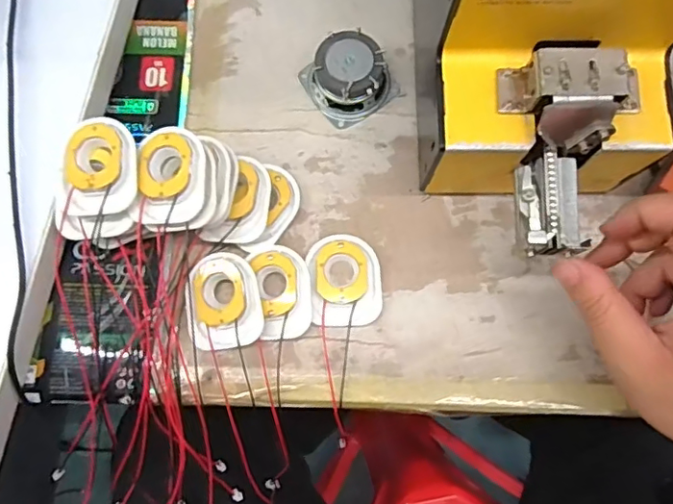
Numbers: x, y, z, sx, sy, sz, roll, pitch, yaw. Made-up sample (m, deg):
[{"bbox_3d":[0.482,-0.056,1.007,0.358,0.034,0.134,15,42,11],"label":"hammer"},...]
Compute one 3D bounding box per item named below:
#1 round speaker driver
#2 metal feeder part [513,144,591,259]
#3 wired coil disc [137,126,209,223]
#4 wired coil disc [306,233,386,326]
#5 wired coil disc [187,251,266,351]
[{"bbox_3d":[0.010,-0.120,0.373,0.055,0.028,0.052,-34,79,-8],"label":"round speaker driver"},{"bbox_3d":[0.113,-0.026,0.297,0.032,0.015,0.053,-1,77,-1],"label":"metal feeder part"},{"bbox_3d":[-0.096,-0.045,0.323,0.040,0.012,0.055,-2,77,-1],"label":"wired coil disc"},{"bbox_3d":[0.006,0.017,0.348,0.044,0.010,0.057,-7,77,-2],"label":"wired coil disc"},{"bbox_3d":[-0.069,0.030,0.338,0.046,0.012,0.058,-9,77,-2],"label":"wired coil disc"}]

